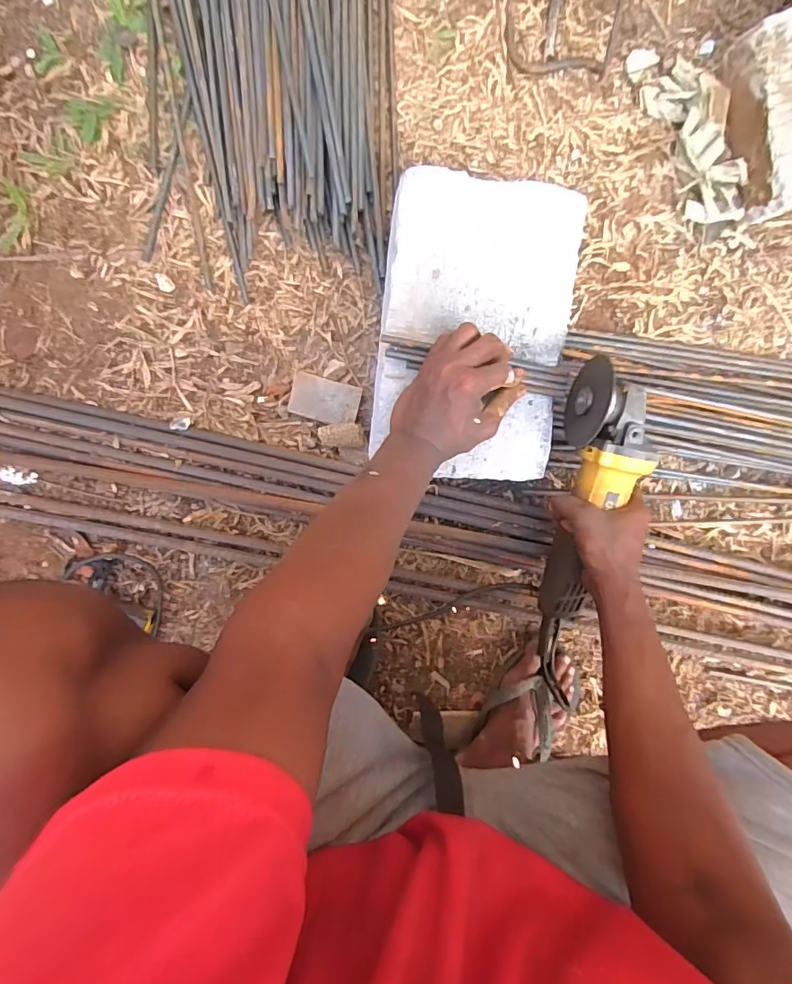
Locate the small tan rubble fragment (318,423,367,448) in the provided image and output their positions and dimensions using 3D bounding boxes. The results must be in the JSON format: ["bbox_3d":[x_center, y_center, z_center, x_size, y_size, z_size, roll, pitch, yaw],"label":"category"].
[{"bbox_3d":[-0.064,-0.068,0.598,0.057,0.023,0.028,2,97,-6],"label":"small tan rubble fragment"}]

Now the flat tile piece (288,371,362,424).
[{"bbox_3d":[-0.085,-0.112,0.607,0.081,0.012,0.051,14,95,-7],"label":"flat tile piece"}]

